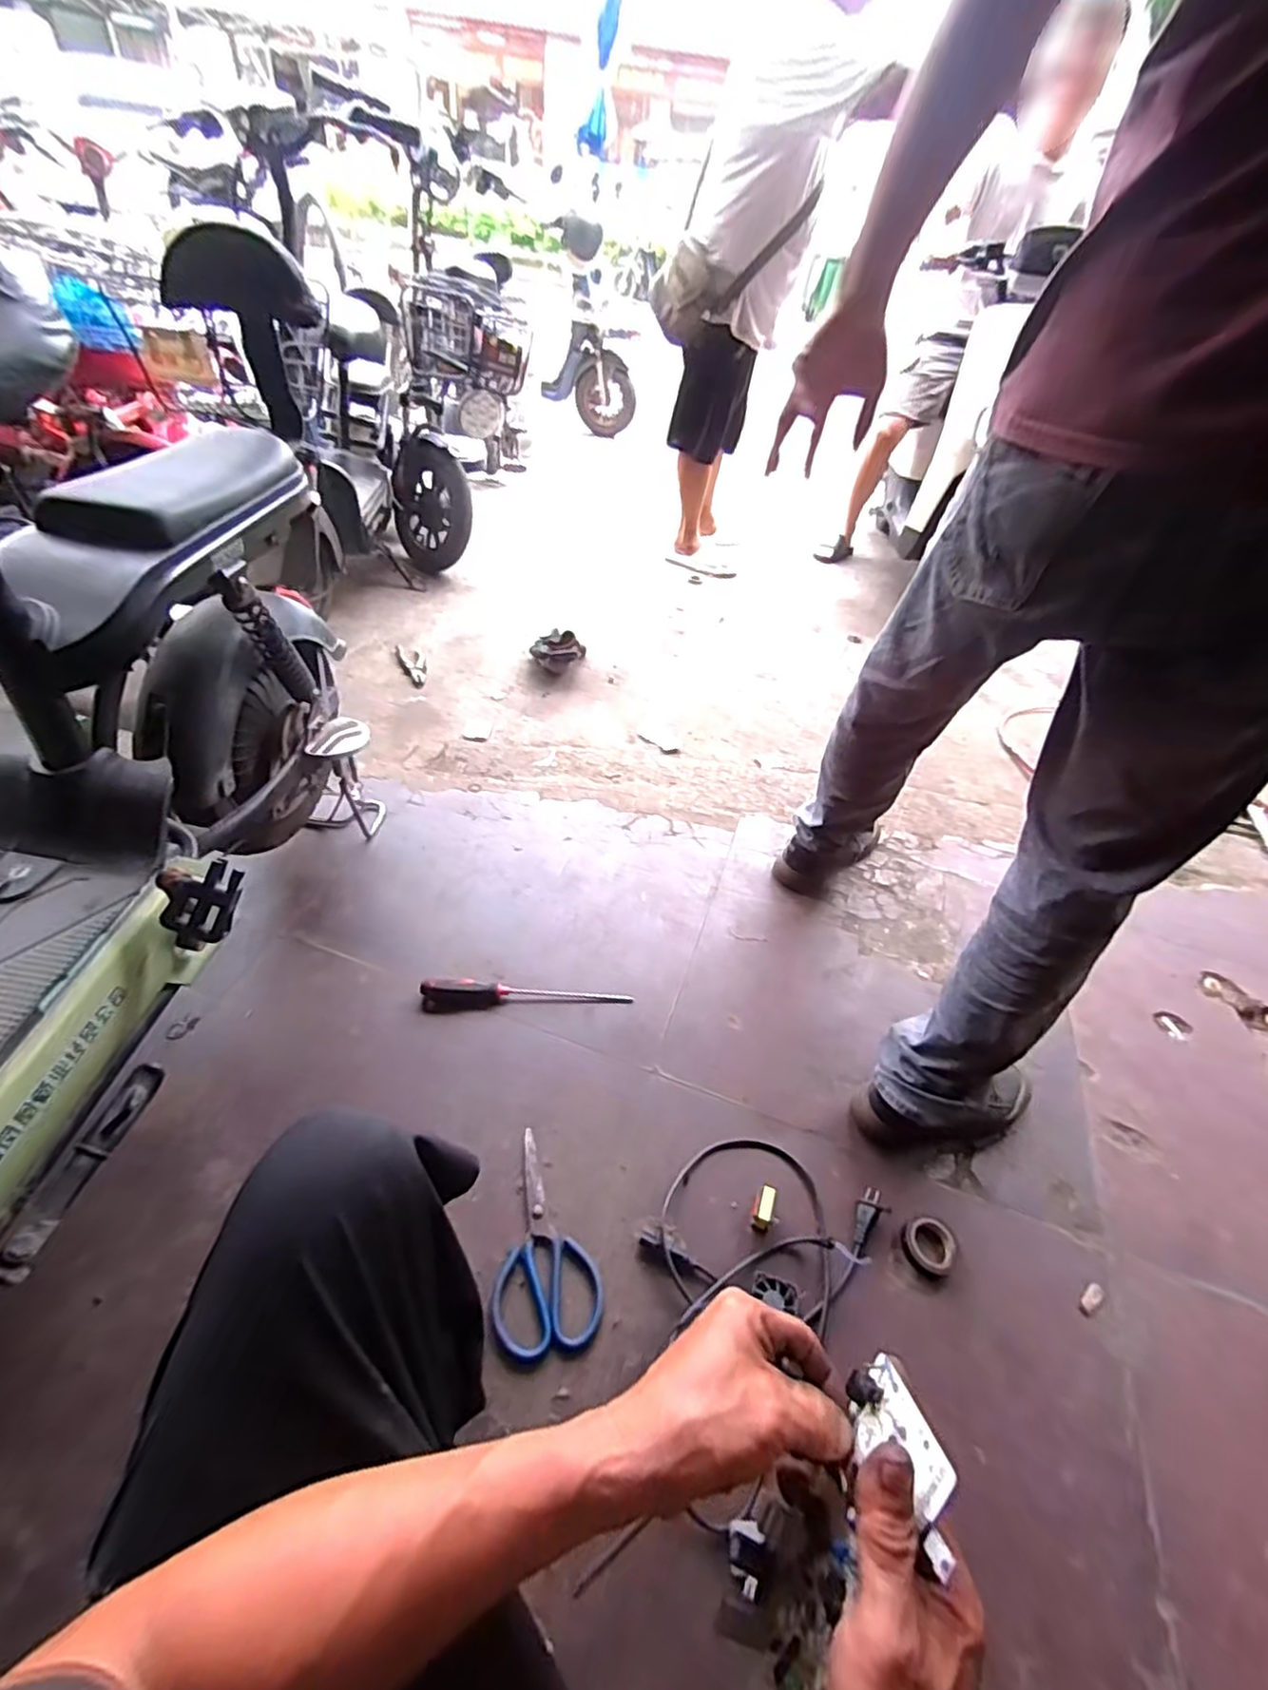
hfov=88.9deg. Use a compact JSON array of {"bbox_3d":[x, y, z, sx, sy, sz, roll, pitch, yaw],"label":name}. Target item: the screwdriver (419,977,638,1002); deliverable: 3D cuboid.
[{"bbox_3d":[-0.155,0.214,0.940,0.301,0.027,0.033,4,42,-4],"label":"screwdriver"}]

